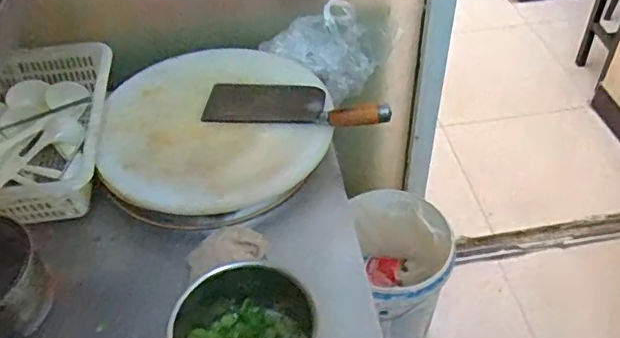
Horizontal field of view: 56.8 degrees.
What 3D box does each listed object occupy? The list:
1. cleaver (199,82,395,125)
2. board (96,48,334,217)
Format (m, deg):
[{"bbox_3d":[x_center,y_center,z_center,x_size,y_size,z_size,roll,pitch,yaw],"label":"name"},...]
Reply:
[{"bbox_3d":[-0.021,-0.110,0.915,0.293,0.040,0.102,3,46,6],"label":"cleaver"},{"bbox_3d":[-0.149,-0.078,0.915,0.342,0.049,0.338,-2,46,2],"label":"board"}]

